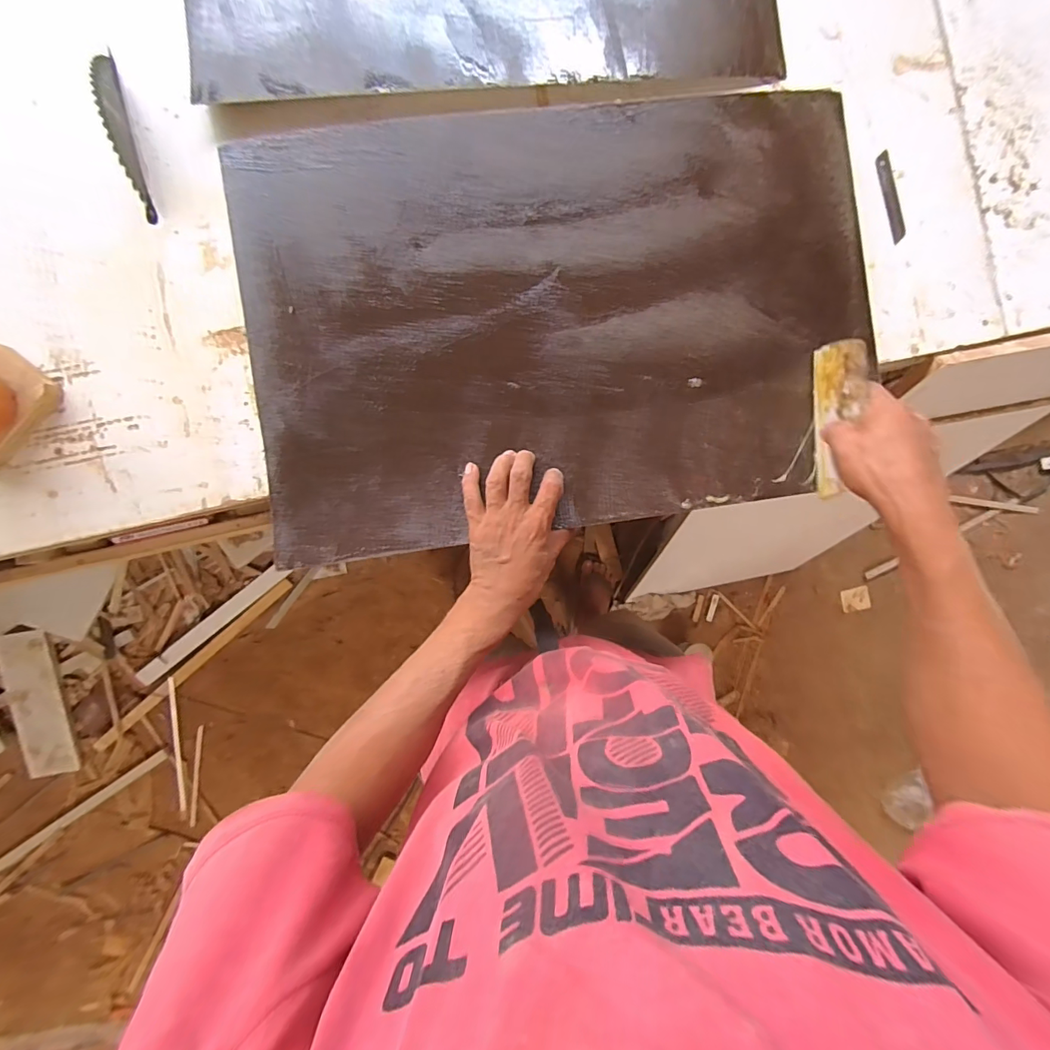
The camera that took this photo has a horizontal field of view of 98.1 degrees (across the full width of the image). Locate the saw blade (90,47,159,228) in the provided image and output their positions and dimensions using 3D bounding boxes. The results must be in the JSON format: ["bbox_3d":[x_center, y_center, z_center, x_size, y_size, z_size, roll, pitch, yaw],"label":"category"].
[{"bbox_3d":[-0.389,-0.380,0.435,0.008,0.041,0.155,-14,92,-3],"label":"saw blade"}]

